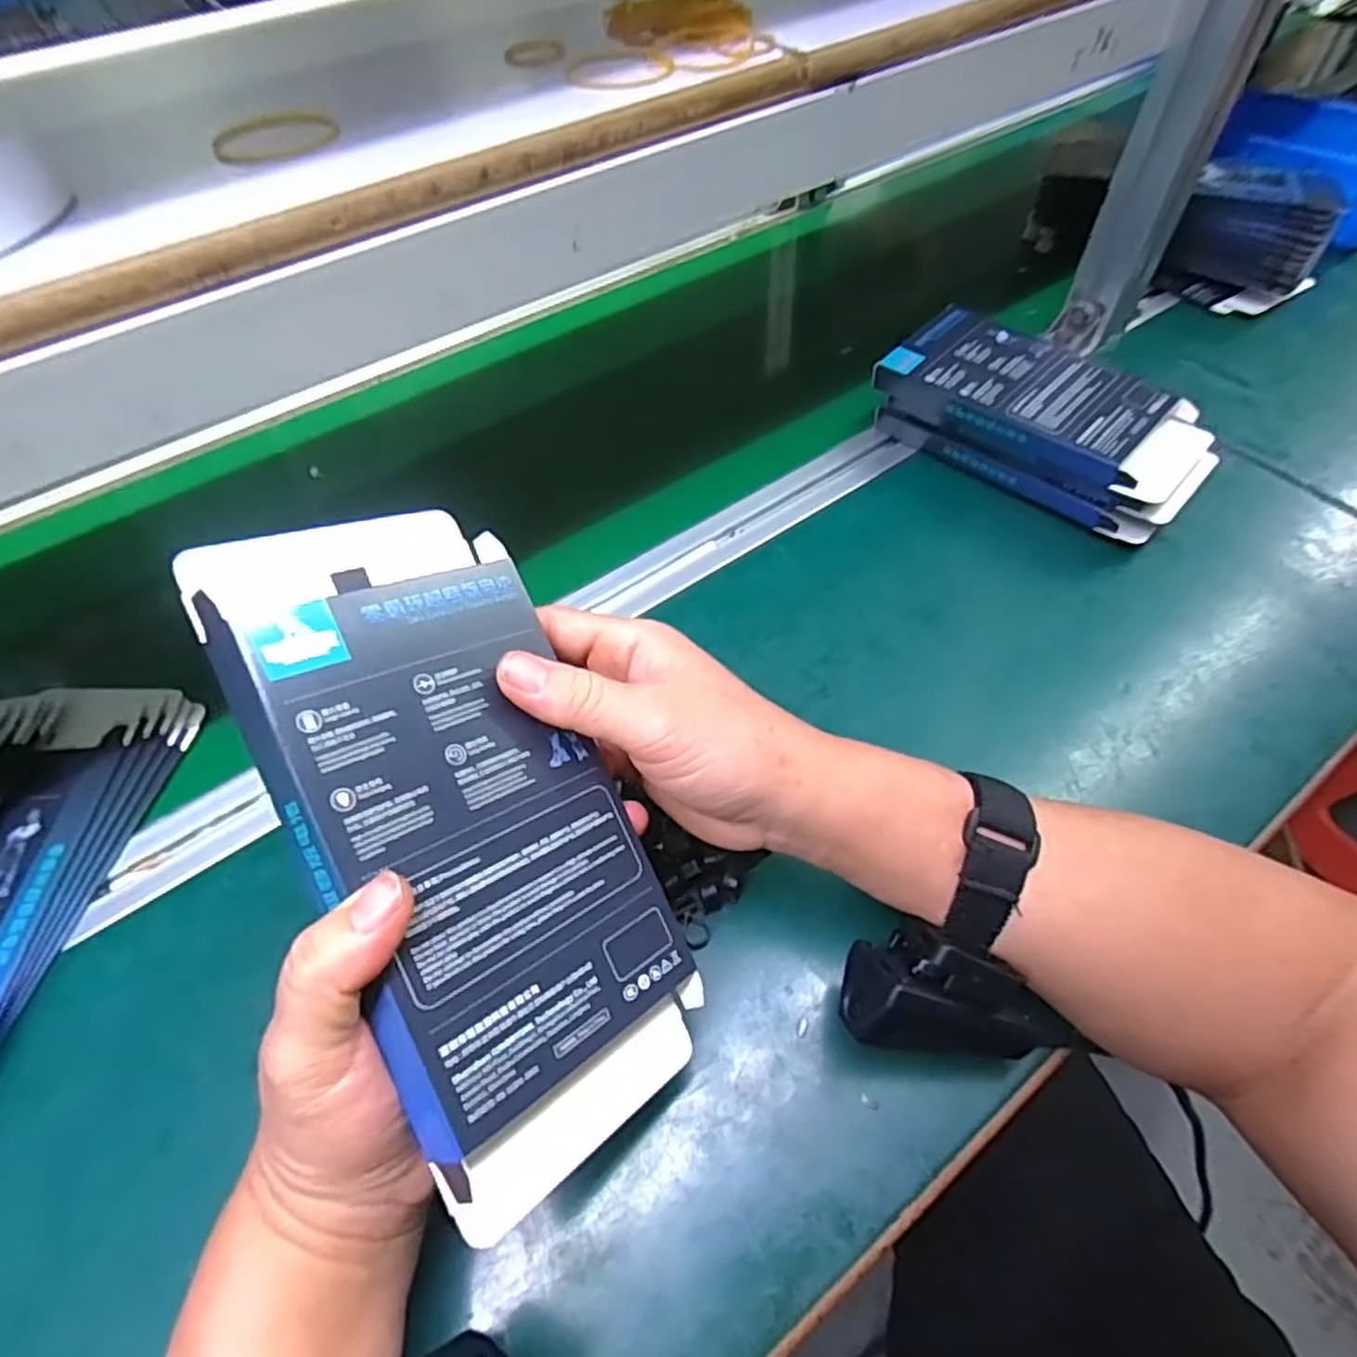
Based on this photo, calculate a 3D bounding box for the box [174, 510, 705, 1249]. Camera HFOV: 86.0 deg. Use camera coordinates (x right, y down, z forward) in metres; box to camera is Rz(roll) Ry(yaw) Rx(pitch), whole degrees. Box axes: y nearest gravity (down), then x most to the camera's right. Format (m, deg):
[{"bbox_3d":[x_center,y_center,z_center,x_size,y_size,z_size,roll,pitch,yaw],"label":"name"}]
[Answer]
[{"bbox_3d":[-0.067,0.047,0.239,0.098,0.018,0.221,-23,86,-40],"label":"box"}]

